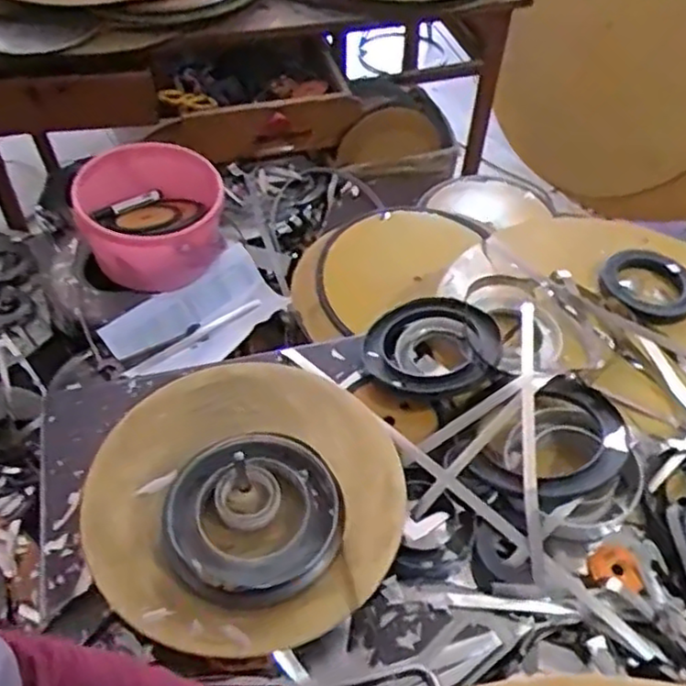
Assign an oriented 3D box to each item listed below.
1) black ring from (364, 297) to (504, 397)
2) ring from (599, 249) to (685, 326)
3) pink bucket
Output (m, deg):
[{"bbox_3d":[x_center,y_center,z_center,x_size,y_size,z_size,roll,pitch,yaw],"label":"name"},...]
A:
[{"bbox_3d":[0.099,0.001,0.789,0.148,0.029,0.139,-8,44,8],"label":"black ring"},{"bbox_3d":[0.391,-0.074,0.887,0.114,0.025,0.117,1,50,-1],"label":"ring"},{"bbox_3d":[-0.288,-0.190,1.067,0.205,0.139,0.224,-5,50,-6],"label":"pink bucket"}]

